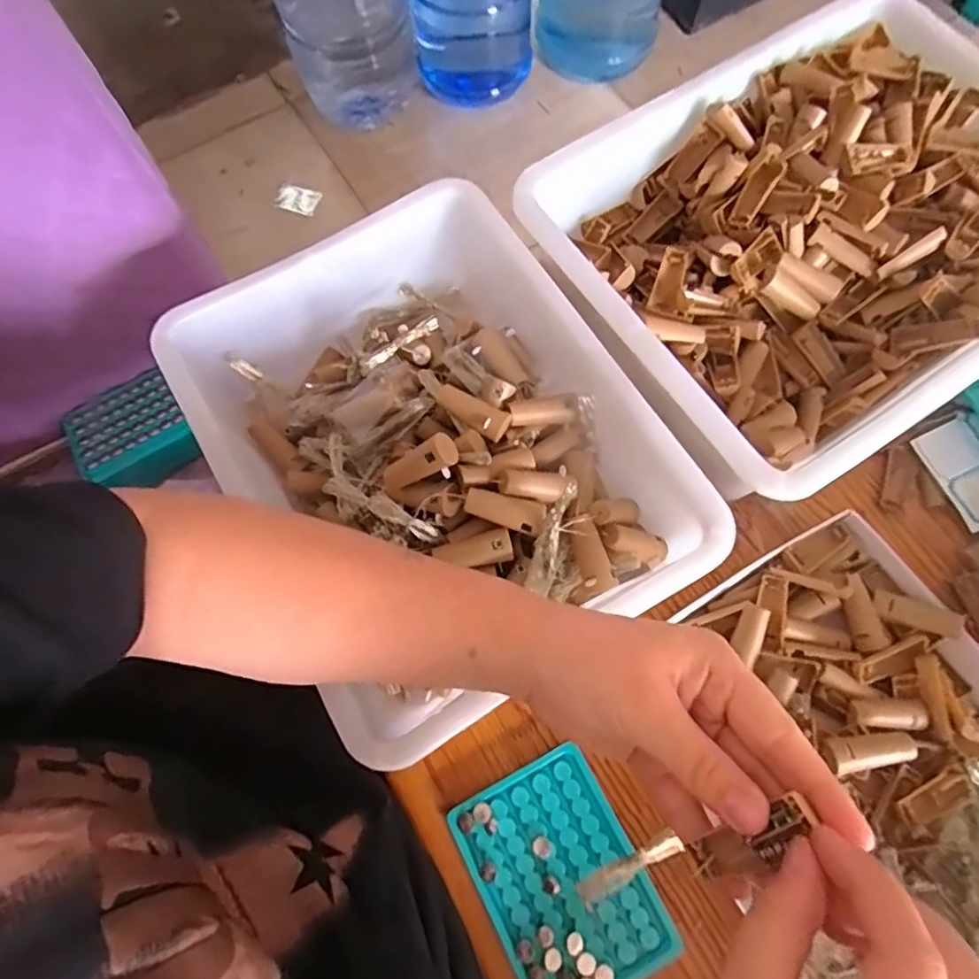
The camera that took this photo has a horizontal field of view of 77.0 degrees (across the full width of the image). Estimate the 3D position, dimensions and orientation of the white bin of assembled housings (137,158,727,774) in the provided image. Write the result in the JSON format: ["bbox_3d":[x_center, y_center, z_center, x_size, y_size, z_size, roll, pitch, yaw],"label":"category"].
[{"bbox_3d":[-0.034,-0.028,0.429,0.261,0.092,0.323,-30,74,-8],"label":"white bin of assembled housings"}]

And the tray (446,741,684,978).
[{"bbox_3d":[0.044,0.241,0.379,0.095,0.010,0.130,-28,74,-7],"label":"tray"}]

